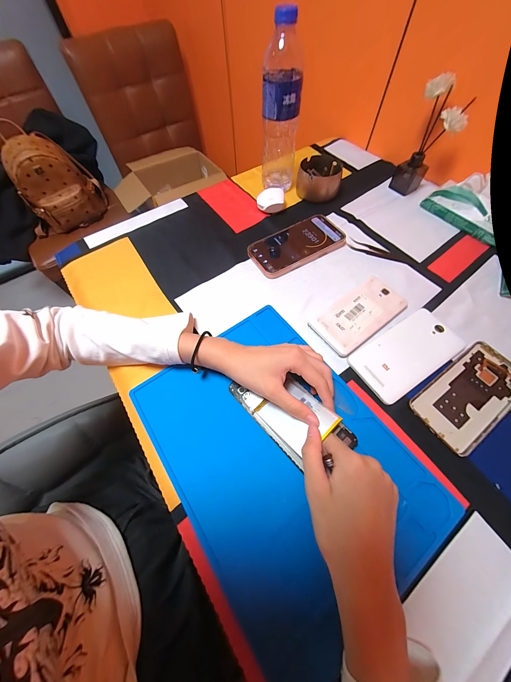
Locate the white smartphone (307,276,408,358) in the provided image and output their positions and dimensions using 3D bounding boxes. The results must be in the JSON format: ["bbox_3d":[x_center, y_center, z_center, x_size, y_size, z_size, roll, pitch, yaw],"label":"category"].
[{"bbox_3d":[0.153,-0.039,0.343,0.141,0.009,0.068,-33,66,-15],"label":"white smartphone"}]

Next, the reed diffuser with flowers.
[{"bbox_3d":[0.322,-0.372,0.442,0.075,0.153,0.077,17,64,10],"label":"reed diffuser with flowers"}]

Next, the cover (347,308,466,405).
[{"bbox_3d":[0.204,0.016,0.316,0.150,0.009,0.077,-30,65,-14],"label":"cover"}]

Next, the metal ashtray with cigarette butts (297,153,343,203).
[{"bbox_3d":[0.130,-0.336,0.482,0.083,0.050,0.092,12,63,8],"label":"metal ashtray with cigarette butts"}]

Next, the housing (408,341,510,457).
[{"bbox_3d":[0.270,0.064,0.294,0.157,0.005,0.075,-31,66,-14],"label":"housing"}]

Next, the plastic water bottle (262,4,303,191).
[{"bbox_3d":[0.044,-0.394,0.419,0.064,0.221,0.070,3,62,3],"label":"plastic water bottle"}]

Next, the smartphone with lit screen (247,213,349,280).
[{"bbox_3d":[0.072,-0.167,0.413,0.166,0.015,0.081,-29,65,-13],"label":"smartphone with lit screen"}]

